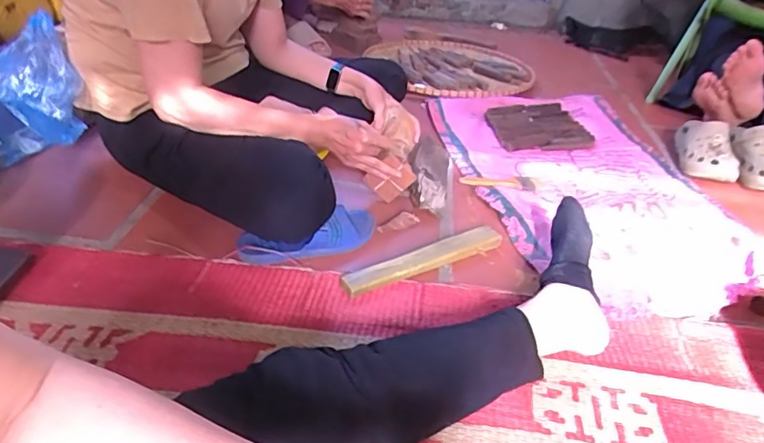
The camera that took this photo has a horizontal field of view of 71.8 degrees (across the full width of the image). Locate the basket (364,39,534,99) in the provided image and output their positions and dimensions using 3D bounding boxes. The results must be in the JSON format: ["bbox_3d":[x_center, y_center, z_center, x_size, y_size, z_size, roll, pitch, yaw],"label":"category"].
[{"bbox_3d":[0.213,-0.477,1.596,0.435,0.057,0.459,2,34,-2],"label":"basket"}]

